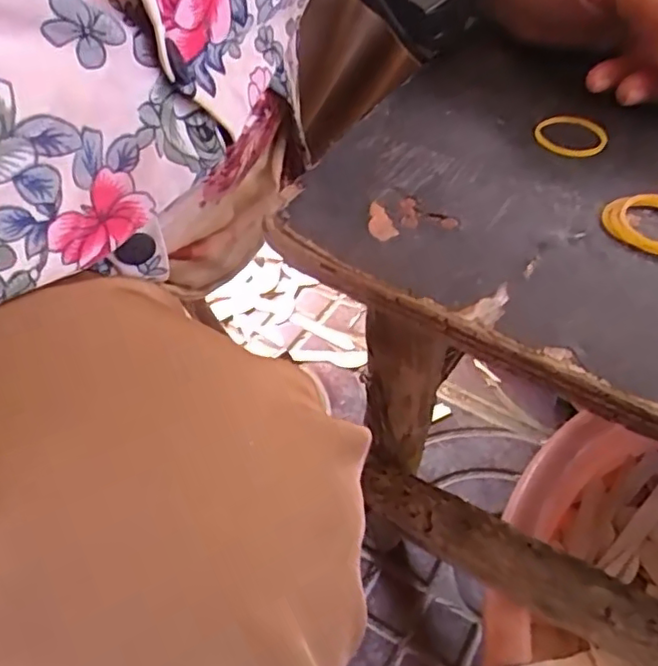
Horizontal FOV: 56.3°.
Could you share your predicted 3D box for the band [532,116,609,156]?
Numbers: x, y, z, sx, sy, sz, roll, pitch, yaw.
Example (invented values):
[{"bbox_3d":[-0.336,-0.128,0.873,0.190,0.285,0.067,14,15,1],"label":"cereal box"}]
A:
[{"bbox_3d":[0.104,-0.086,0.265,0.029,0.005,0.020,5,63,4],"label":"band"}]

